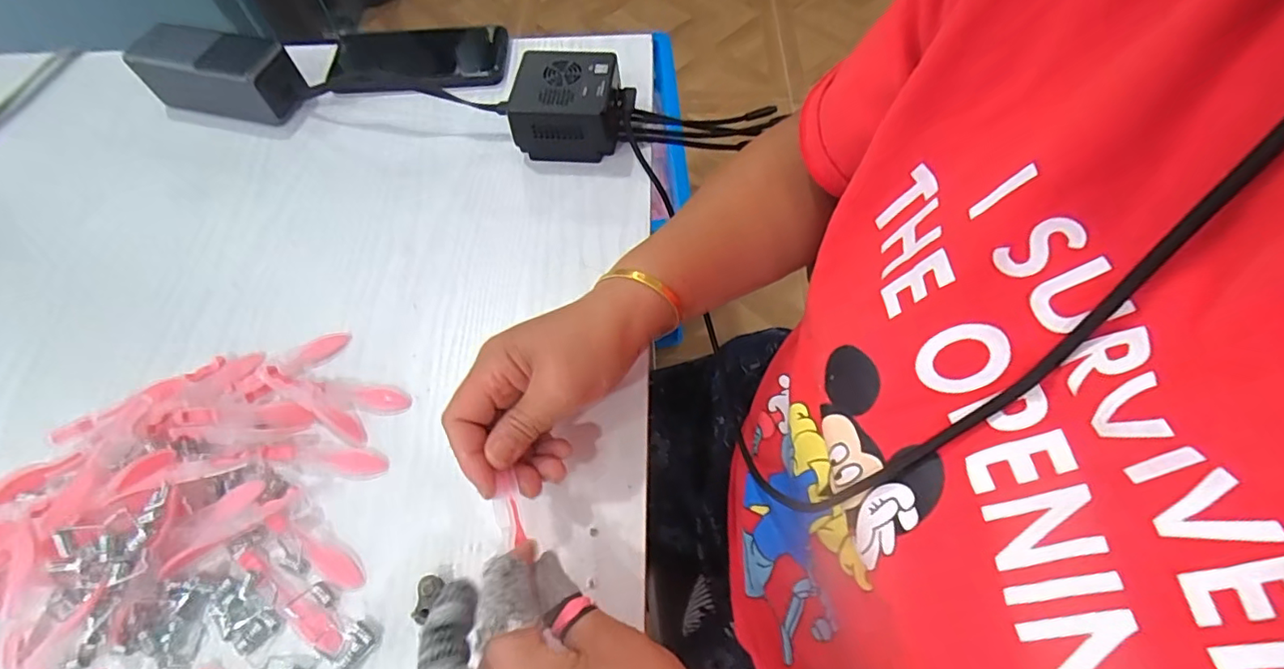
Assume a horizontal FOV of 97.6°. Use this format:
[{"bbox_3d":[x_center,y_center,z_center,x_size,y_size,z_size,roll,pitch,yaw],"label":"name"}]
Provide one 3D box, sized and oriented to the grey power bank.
[{"bbox_3d":[-0.375,-0.232,0.501,0.142,0.053,0.054,11,61,8],"label":"grey power bank"}]

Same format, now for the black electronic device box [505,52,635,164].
[{"bbox_3d":[-0.055,-0.184,0.458,0.091,0.051,0.072,3,61,4],"label":"black electronic device box"}]

